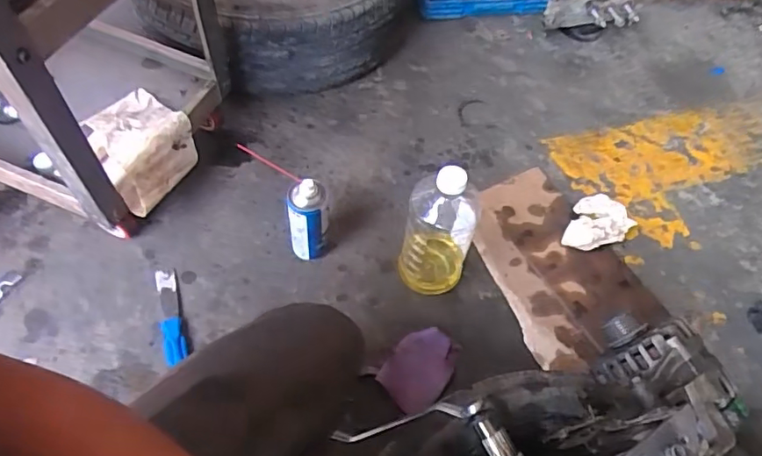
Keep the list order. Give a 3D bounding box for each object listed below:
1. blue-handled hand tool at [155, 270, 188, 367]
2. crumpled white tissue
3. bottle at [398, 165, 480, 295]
[{"bbox_3d":[-0.350,0.144,0.890,0.036,0.021,0.176,-15,61,-13],"label":"blue-handled hand tool"},{"bbox_3d":[0.412,-0.006,1.026,0.102,0.028,0.154,37,63,17],"label":"crumpled white tissue"},{"bbox_3d":[0.094,0.001,0.859,0.106,0.270,0.107,2,59,-3],"label":"bottle"}]

